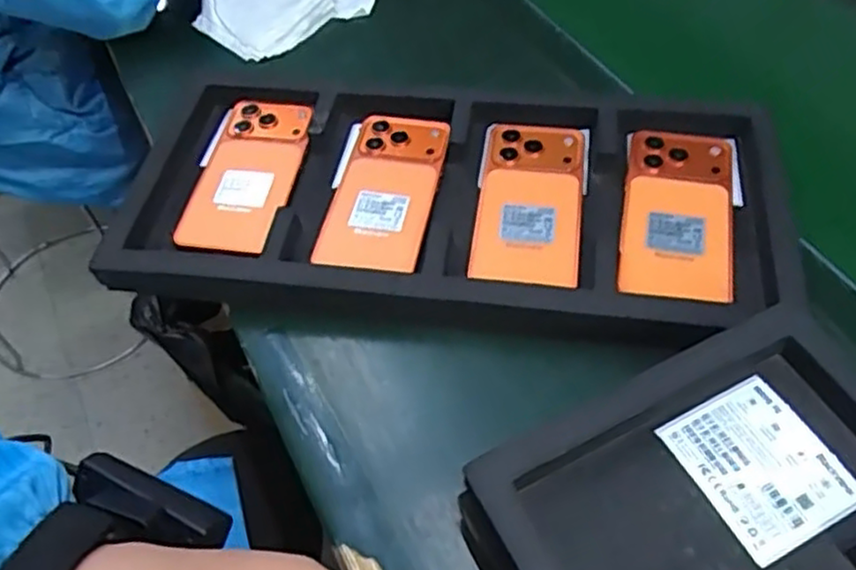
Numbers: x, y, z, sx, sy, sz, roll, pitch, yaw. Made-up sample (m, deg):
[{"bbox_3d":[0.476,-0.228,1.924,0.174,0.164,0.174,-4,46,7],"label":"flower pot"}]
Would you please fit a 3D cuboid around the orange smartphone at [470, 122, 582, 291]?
[{"bbox_3d":[0.076,-0.066,0.514,0.075,0.015,0.165,6,54,6],"label":"orange smartphone"}]

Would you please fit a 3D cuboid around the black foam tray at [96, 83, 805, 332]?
[{"bbox_3d":[0.011,-0.070,0.526,0.477,0.030,0.208,6,54,6],"label":"black foam tray"}]

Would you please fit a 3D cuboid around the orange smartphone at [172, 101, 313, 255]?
[{"bbox_3d":[-0.143,-0.090,0.554,0.081,0.009,0.156,3,53,4],"label":"orange smartphone"}]

